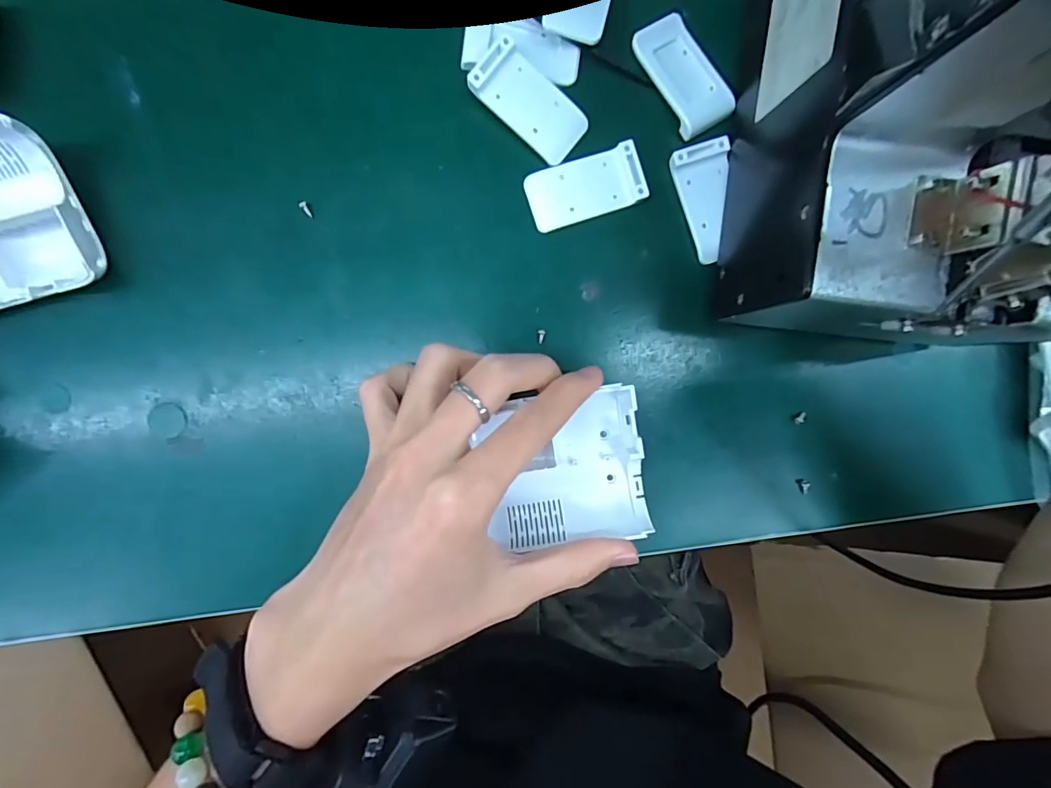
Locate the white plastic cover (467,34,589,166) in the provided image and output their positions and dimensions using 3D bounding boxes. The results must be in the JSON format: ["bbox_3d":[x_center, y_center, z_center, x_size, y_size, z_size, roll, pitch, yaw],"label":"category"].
[{"bbox_3d":[0.003,-0.136,0.227,0.054,0.011,0.029,38,89,-4],"label":"white plastic cover"}]

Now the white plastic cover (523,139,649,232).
[{"bbox_3d":[0.029,-0.099,0.234,0.055,0.006,0.028,-19,93,-3],"label":"white plastic cover"}]

